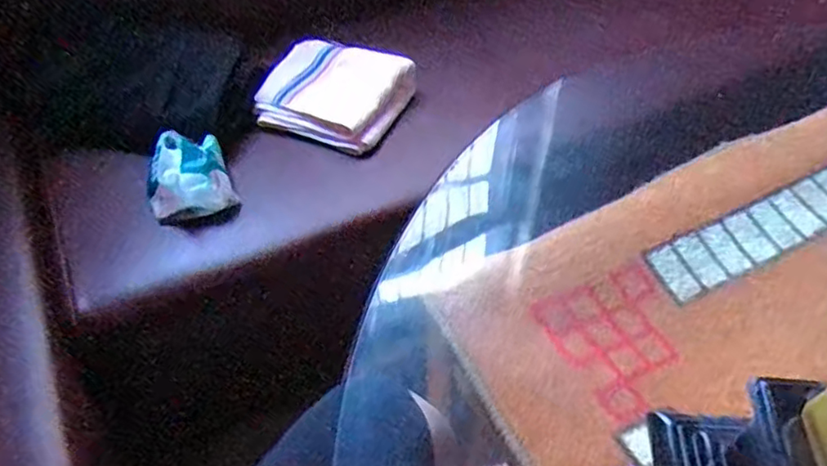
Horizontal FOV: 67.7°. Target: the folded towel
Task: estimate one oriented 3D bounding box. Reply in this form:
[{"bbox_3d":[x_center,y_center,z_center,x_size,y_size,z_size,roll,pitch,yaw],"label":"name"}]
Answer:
[{"bbox_3d":[-0.117,-0.204,0.872,0.198,0.047,0.185,19,53,17],"label":"folded towel"}]

